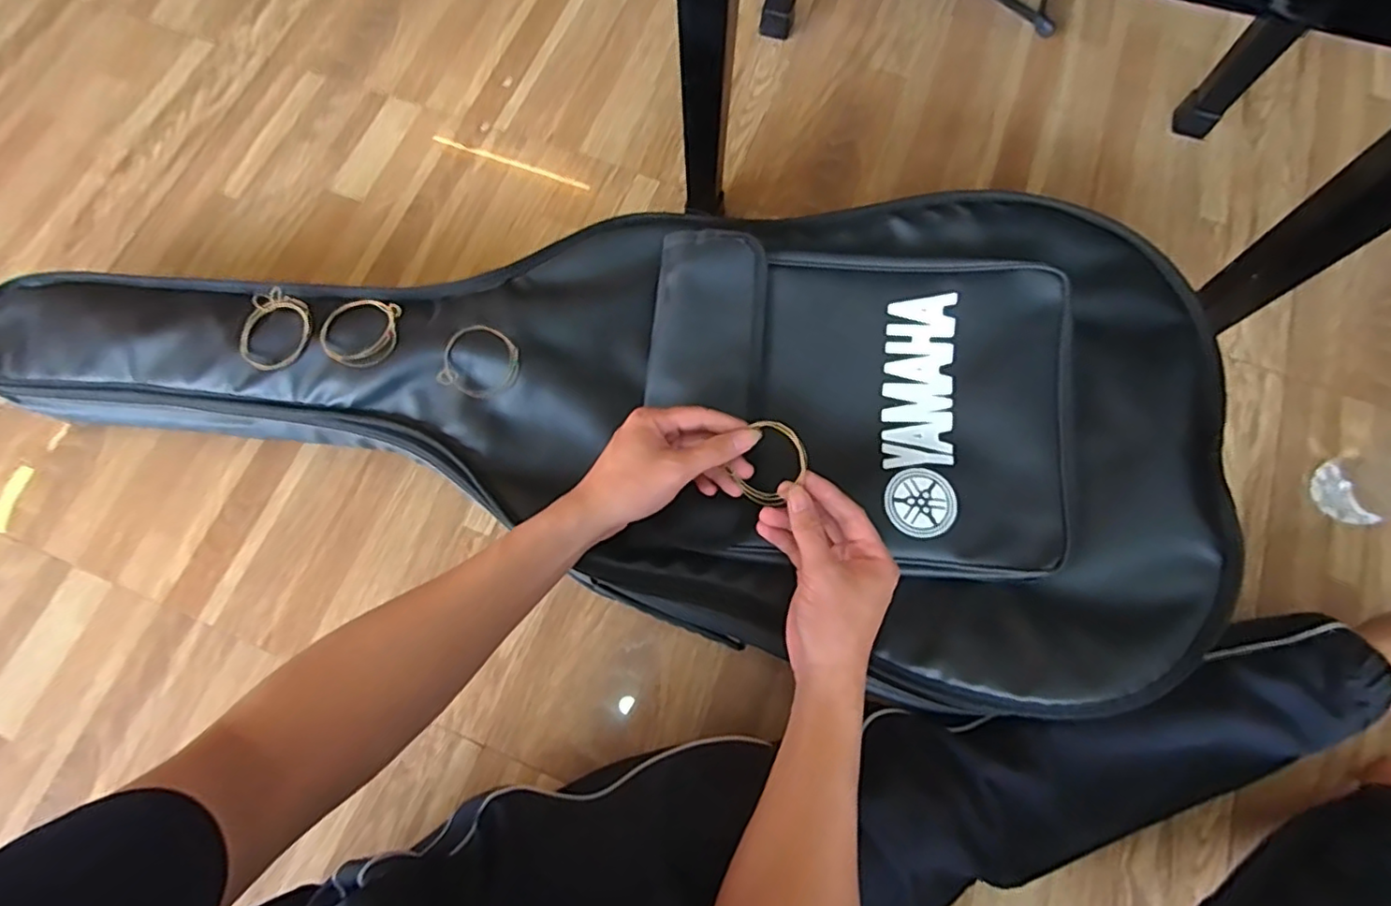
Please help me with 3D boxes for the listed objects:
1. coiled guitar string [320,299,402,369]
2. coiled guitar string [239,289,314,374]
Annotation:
[{"bbox_3d":[-0.279,-0.101,0.523,0.067,0.010,0.062,0,73,1],"label":"coiled guitar string"},{"bbox_3d":[-0.351,-0.106,0.532,0.060,0.010,0.077,2,73,2],"label":"coiled guitar string"}]

